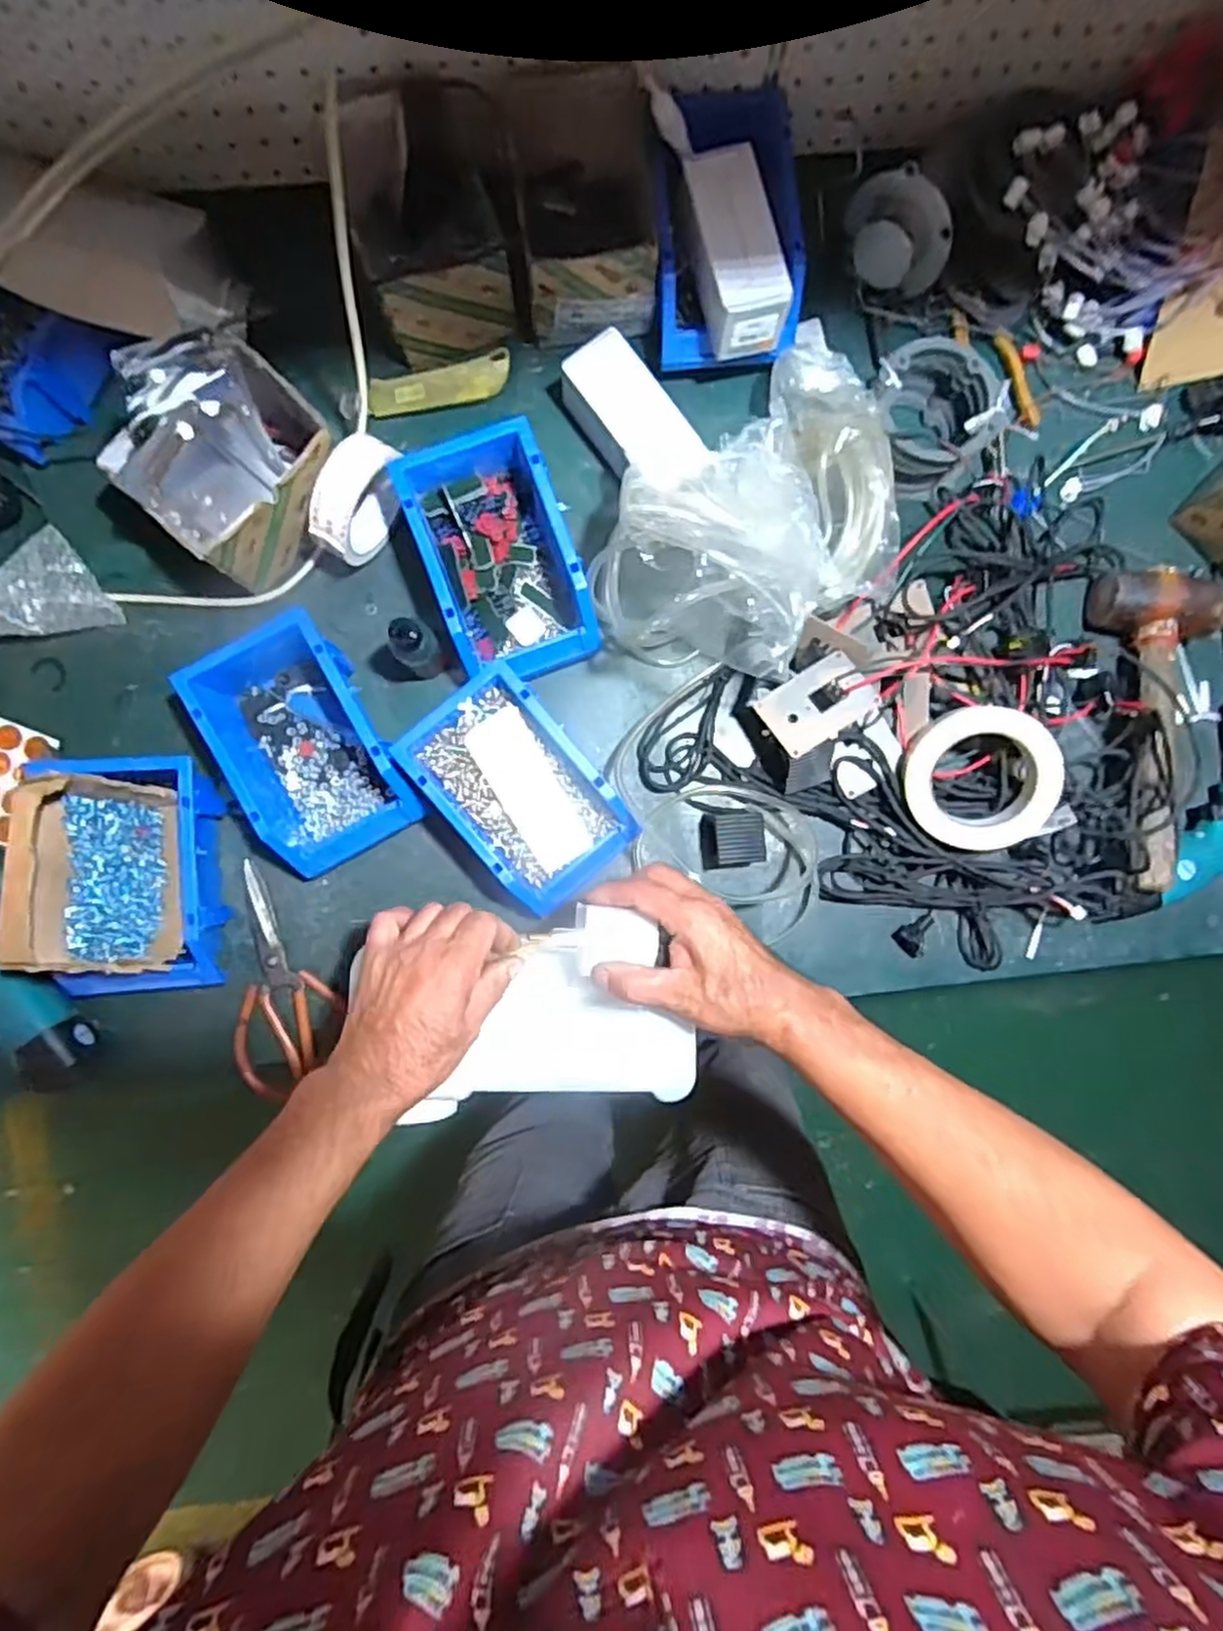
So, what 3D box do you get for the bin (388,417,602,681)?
[{"bbox_3d":[-0.091,-0.208,0.600,0.115,0.073,0.184,-20,91,-3],"label":"bin"}]

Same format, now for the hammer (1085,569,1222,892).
[{"bbox_3d":[0.463,-0.076,0.623,0.098,0.069,0.275,8,89,-3],"label":"hammer"}]

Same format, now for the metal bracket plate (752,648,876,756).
[{"bbox_3d":[0.171,-0.093,0.606,0.087,0.009,0.058,-33,77,-3],"label":"metal bracket plate"}]

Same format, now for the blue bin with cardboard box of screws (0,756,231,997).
[{"bbox_3d":[-0.372,0.049,0.557,0.114,0.118,0.183,-4,90,-3],"label":"blue bin with cardboard box of screws"}]

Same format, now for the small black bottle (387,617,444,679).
[{"bbox_3d":[-0.157,-0.134,0.589,0.028,0.097,0.029,22,88,-3],"label":"small black bottle"}]

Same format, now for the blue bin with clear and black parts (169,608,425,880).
[{"bbox_3d":[-0.250,-0.058,0.598,0.121,0.081,0.191,-29,91,-3],"label":"blue bin with clear and black parts"}]

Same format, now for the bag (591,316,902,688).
[{"bbox_3d":[0.131,-0.235,0.579,0.179,0.152,0.278,42,88,-2],"label":"bag"}]

